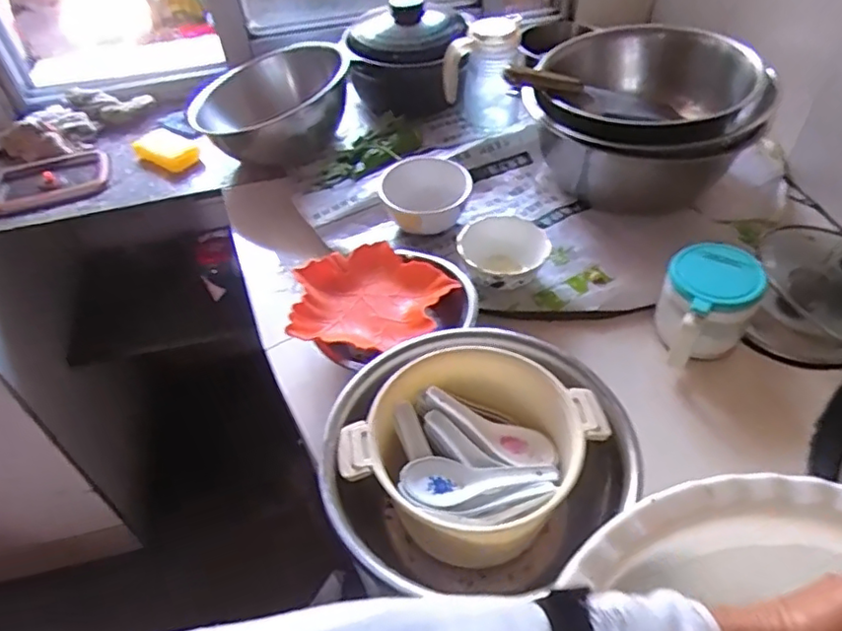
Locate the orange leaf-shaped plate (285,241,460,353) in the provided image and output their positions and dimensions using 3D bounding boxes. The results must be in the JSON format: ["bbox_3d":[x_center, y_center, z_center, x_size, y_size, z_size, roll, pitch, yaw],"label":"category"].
[{"bbox_3d":[-0.060,-0.023,0.716,0.185,0.043,0.158,-17,51,-10],"label":"orange leaf-shaped plate"}]

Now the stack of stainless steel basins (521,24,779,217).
[{"bbox_3d":[0.311,-0.278,0.866,0.289,0.180,0.245,11,51,12],"label":"stack of stainless steel basins"}]

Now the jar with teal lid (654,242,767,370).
[{"bbox_3d":[0.313,-0.009,0.677,0.093,0.089,0.126,26,56,23],"label":"jar with teal lid"}]

